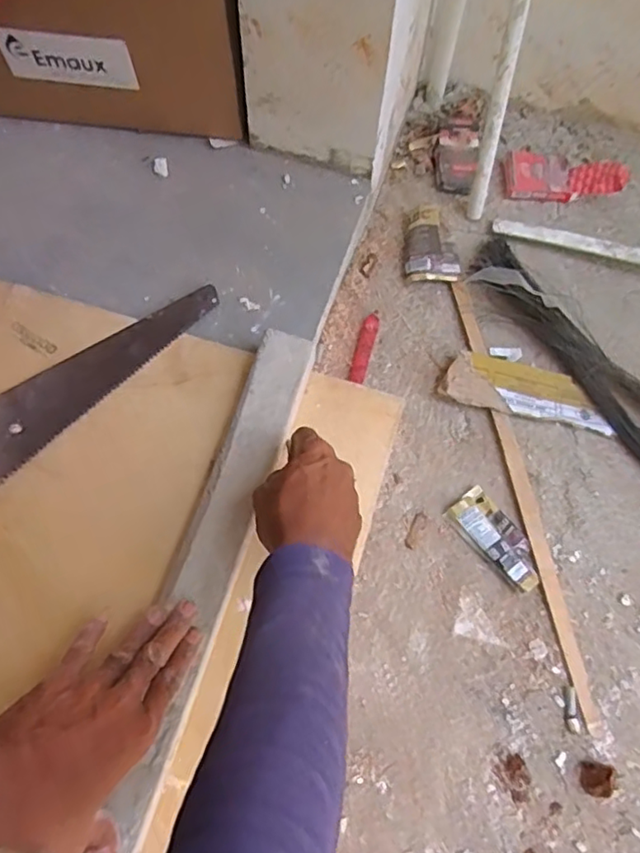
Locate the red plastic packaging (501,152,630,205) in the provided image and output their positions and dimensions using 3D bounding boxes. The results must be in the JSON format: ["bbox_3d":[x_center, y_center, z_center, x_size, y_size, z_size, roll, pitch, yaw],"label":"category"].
[{"bbox_3d":[0.336,-0.350,0.839,0.158,0.046,0.074,8,67,2],"label":"red plastic packaging"}]

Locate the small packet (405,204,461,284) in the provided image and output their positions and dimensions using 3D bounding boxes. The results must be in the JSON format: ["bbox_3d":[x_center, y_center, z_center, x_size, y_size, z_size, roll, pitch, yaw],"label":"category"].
[{"bbox_3d":[0.146,-0.236,0.790,0.067,0.033,0.101,2,67,0],"label":"small packet"}]

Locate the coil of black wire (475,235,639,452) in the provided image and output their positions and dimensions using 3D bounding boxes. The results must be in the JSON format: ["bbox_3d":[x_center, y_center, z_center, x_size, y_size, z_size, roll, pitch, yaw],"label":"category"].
[{"bbox_3d":[0.347,-0.063,0.718,0.102,0.051,0.452,-39,73,-16],"label":"coil of black wire"}]

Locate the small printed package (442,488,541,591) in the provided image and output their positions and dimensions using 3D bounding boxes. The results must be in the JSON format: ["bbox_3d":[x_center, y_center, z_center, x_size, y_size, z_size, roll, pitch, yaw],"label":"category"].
[{"bbox_3d":[0.193,0.120,0.655,0.050,0.013,0.113,-38,73,-16],"label":"small printed package"}]

